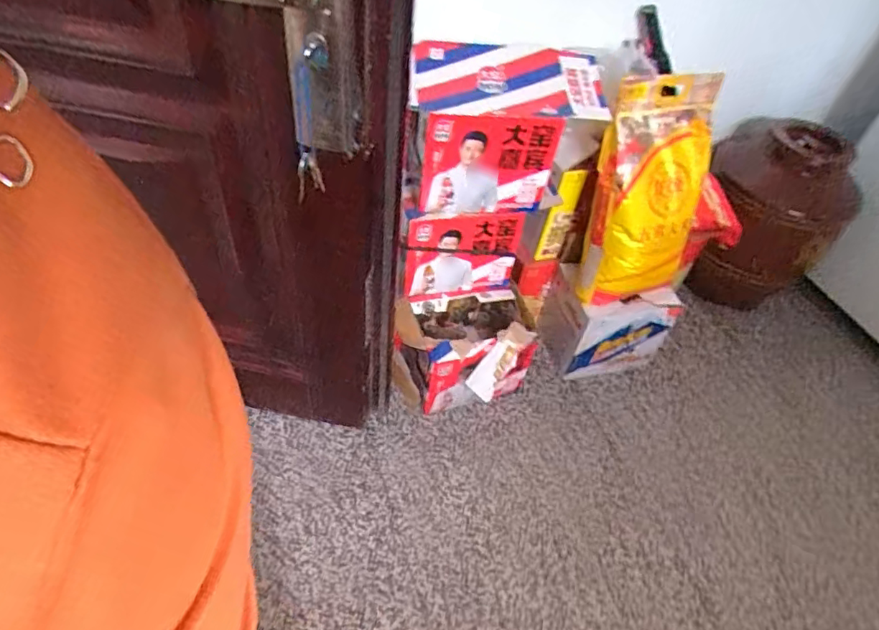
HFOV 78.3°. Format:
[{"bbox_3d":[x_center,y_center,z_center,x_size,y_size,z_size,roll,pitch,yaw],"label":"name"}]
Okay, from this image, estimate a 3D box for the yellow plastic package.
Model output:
[{"bbox_3d":[0.475,-0.246,1.204,0.252,0.473,0.153,-10,51,-15],"label":"yellow plastic package"}]

